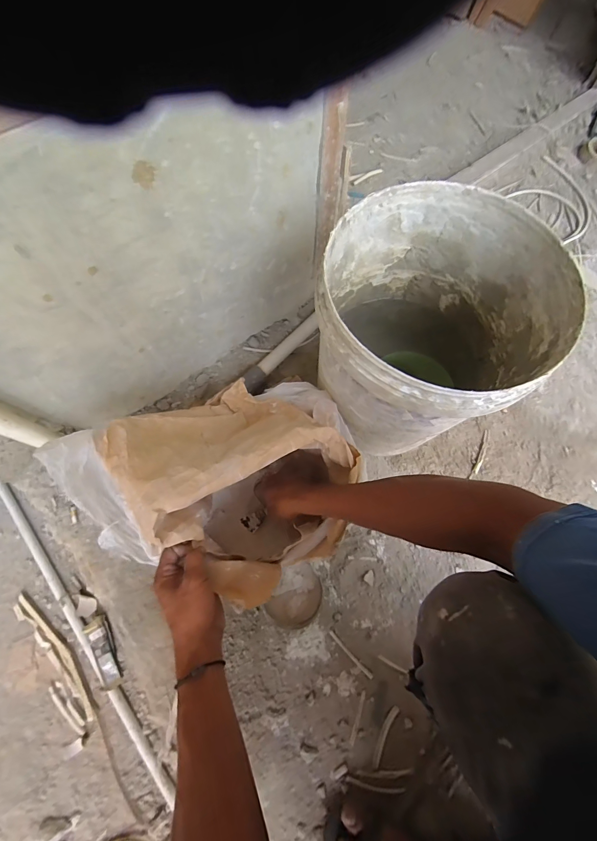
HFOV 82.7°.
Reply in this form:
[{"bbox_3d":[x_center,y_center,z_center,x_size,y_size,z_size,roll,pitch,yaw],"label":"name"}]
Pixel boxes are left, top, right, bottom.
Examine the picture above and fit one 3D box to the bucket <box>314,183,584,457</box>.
[{"bbox_3d":[0.184,-0.118,0.555,0.307,0.323,0.314,0,70,-1],"label":"bucket"}]

